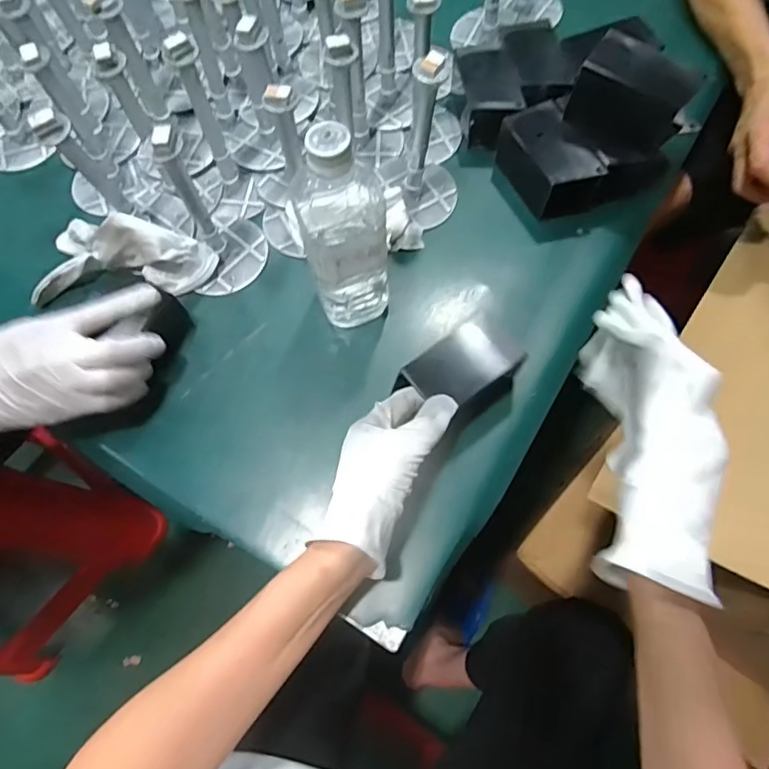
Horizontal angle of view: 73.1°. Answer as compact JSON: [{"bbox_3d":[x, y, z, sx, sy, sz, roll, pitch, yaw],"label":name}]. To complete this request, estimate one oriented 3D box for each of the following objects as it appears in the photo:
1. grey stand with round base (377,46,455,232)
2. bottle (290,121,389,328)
[{"bbox_3d":[0.033,-0.230,0.488,0.082,0.153,0.087,-1,68,2],"label":"grey stand with round base"},{"bbox_3d":[-0.031,-0.118,0.418,0.064,0.195,0.069,-10,68,-2],"label":"bottle"}]

